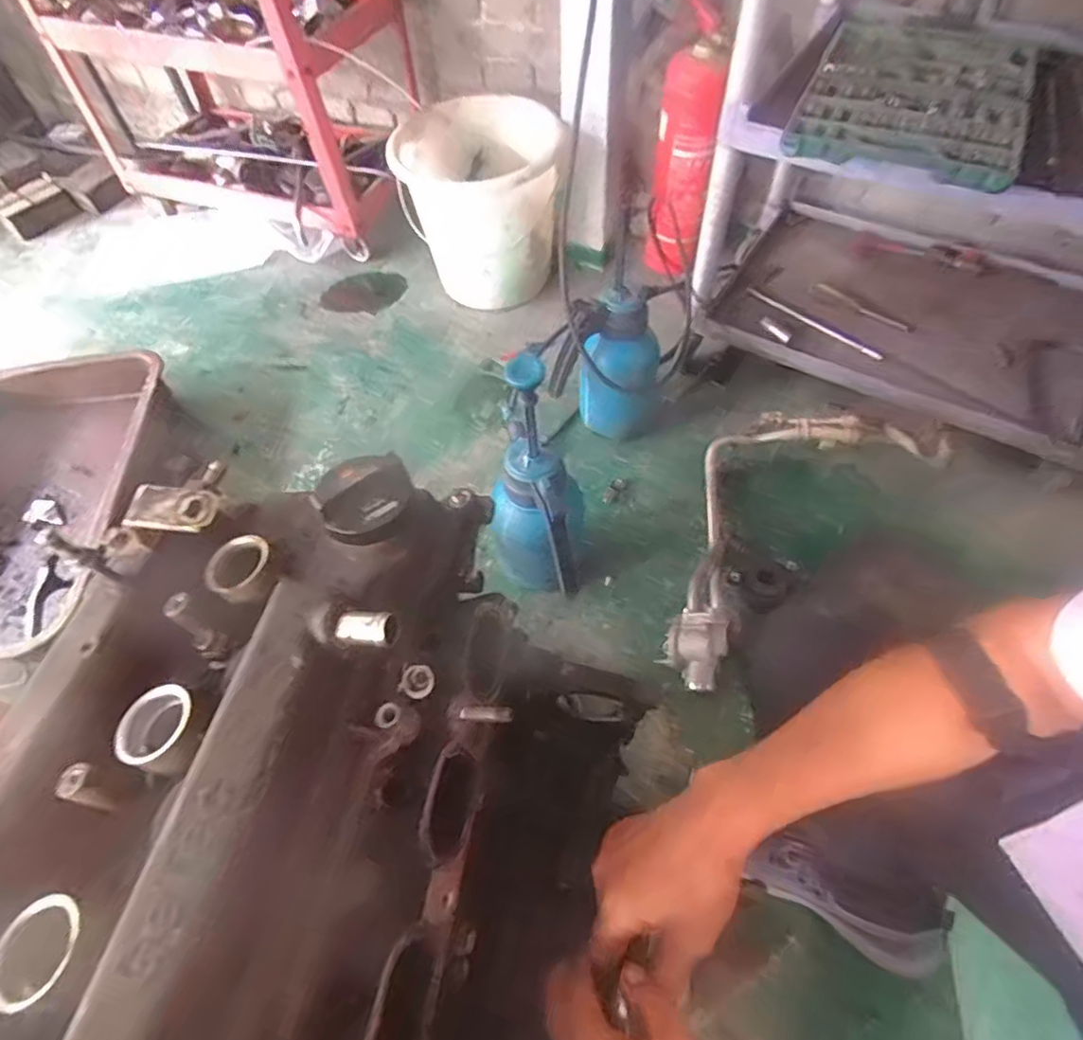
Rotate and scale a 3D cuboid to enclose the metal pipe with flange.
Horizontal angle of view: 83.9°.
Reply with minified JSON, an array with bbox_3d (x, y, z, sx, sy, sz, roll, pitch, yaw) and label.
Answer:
[{"bbox_3d":[0.381,-0.026,0.981,0.645,0.146,0.268,-37,63,-20],"label":"metal pipe with flange"}]

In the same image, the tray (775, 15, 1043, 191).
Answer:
[{"bbox_3d":[0.511,-0.584,0.823,0.280,0.047,0.383,21,60,15],"label":"tray"}]

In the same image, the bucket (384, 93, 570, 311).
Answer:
[{"bbox_3d":[-0.128,-0.683,1.330,0.318,0.325,0.318,-1,56,2],"label":"bucket"}]

